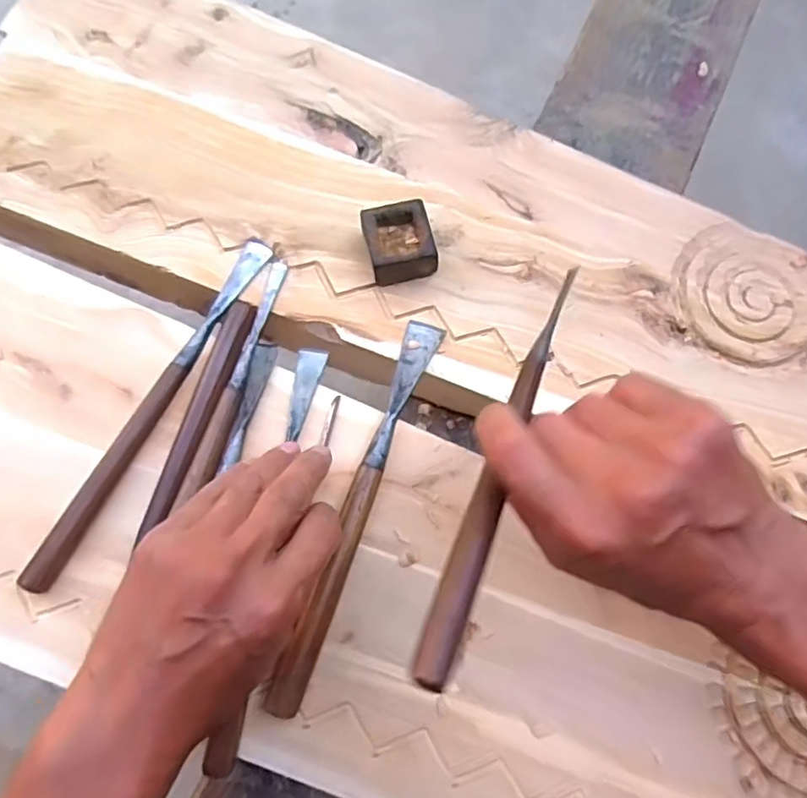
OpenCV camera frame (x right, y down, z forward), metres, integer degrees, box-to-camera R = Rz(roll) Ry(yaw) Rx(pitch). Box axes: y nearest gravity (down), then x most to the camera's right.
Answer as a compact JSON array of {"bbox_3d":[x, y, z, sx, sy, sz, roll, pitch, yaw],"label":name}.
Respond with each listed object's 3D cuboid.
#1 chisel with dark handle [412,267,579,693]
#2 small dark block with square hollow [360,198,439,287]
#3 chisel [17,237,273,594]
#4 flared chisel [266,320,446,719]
[{"bbox_3d":[0.054,0.018,0.294,0.015,0.010,0.244,21,56,7],"label":"chisel with dark handle"},{"bbox_3d":[-0.002,-0.105,0.411,0.045,0.027,0.051,-14,73,-3],"label":"small dark block with square hollow"},{"bbox_3d":[-0.161,0.001,0.388,0.019,0.012,0.260,26,75,8],"label":"chisel"},{"bbox_3d":[-0.026,0.060,0.365,0.022,0.022,0.250,19,74,7],"label":"flared chisel"}]

